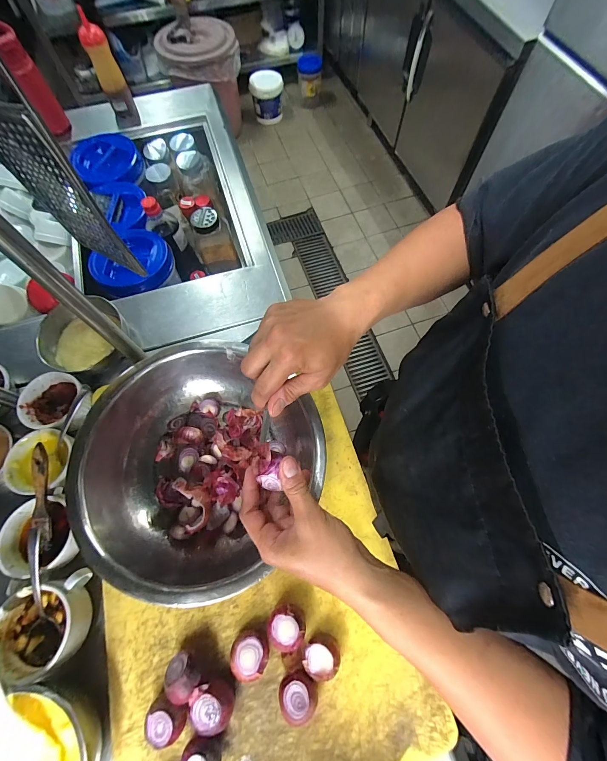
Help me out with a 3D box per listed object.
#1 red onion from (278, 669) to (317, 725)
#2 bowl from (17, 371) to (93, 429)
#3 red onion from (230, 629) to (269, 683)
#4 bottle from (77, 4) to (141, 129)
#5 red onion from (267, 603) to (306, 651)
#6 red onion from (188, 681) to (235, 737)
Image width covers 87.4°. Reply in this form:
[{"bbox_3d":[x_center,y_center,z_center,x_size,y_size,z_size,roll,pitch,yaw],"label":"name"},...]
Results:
[{"bbox_3d":[-0.007,0.367,0.373,0.043,0.034,0.040,0,68,1],"label":"red onion"},{"bbox_3d":[-0.406,0.040,0.529,0.094,0.052,0.089,0,68,1],"label":"bowl"},{"bbox_3d":[-0.065,0.337,0.390,0.046,0.027,0.046,0,68,1],"label":"red onion"},{"bbox_3d":[-0.455,-0.714,0.747,0.059,0.184,0.062,-22,70,-8],"label":"bottle"},{"bbox_3d":[-0.021,0.307,0.398,0.043,0.038,0.040,0,68,1],"label":"red onion"},{"bbox_3d":[-0.106,0.379,0.372,0.046,0.033,0.043,0,68,1],"label":"red onion"}]

